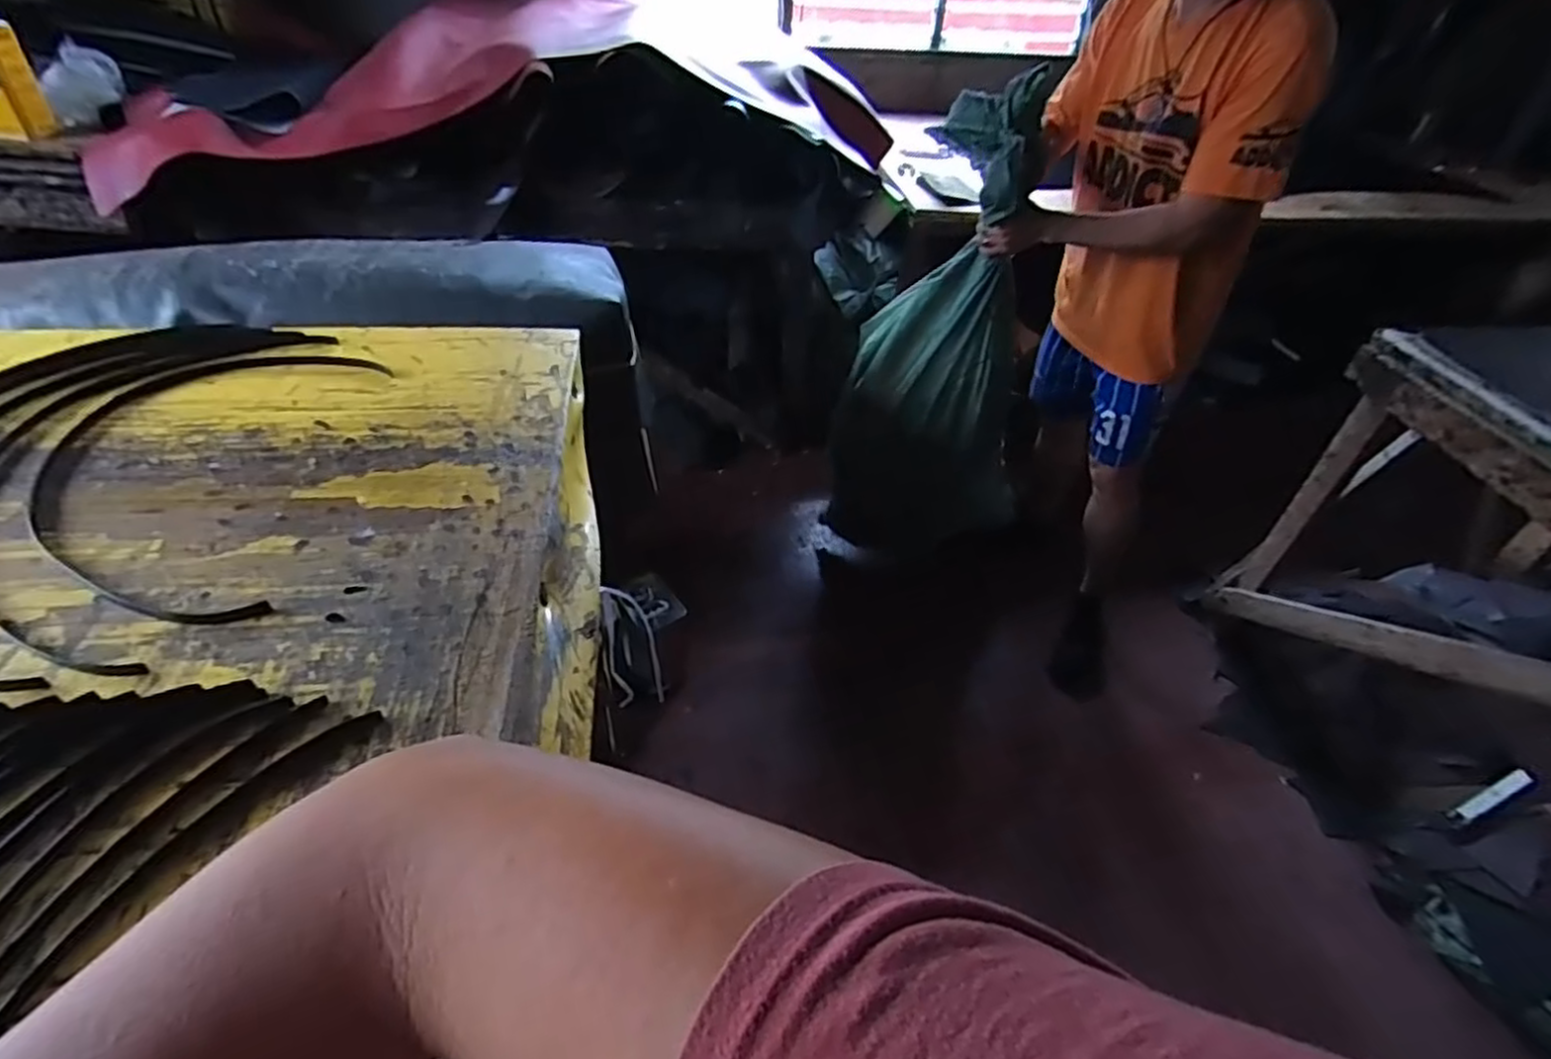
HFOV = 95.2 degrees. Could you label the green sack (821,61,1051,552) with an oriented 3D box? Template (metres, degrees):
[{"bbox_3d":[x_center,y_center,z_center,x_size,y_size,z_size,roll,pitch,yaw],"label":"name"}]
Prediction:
[{"bbox_3d":[0.374,-0.371,1.502,0.425,0.954,0.256,17,43,15],"label":"green sack"}]

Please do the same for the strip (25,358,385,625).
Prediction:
[{"bbox_3d":[-0.672,-0.078,0.817,0.327,0.008,0.479,-1,43,-8],"label":"strip"}]

